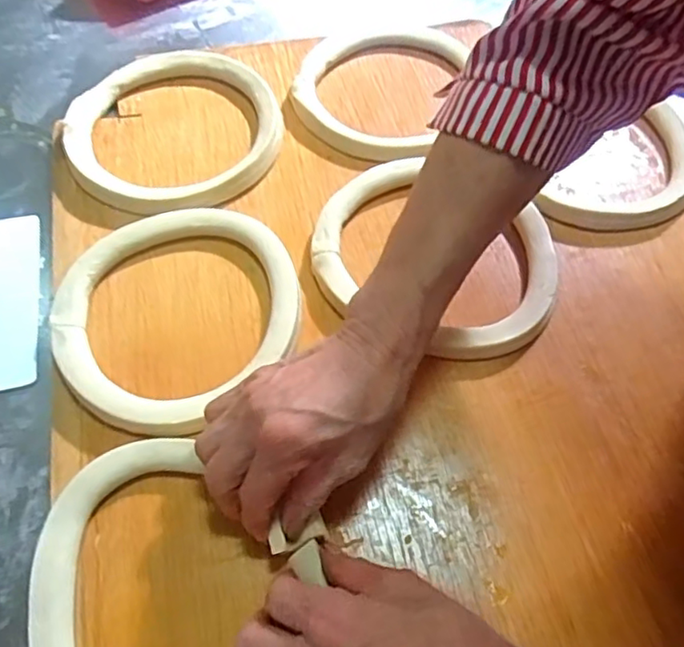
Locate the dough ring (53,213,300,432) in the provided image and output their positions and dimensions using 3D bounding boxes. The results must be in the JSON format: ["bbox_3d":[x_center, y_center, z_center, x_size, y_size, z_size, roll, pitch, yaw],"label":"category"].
[{"bbox_3d":[-0.114,-0.010,0.433,0.156,0.020,0.169,0,59,0],"label":"dough ring"}]

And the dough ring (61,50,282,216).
[{"bbox_3d":[-0.139,-0.165,0.524,0.175,0.023,0.169,0,59,0],"label":"dough ring"}]

